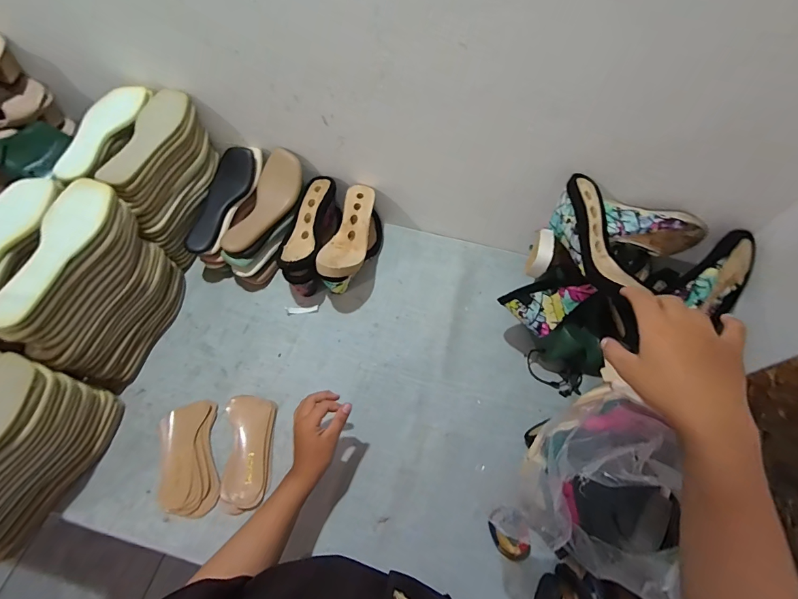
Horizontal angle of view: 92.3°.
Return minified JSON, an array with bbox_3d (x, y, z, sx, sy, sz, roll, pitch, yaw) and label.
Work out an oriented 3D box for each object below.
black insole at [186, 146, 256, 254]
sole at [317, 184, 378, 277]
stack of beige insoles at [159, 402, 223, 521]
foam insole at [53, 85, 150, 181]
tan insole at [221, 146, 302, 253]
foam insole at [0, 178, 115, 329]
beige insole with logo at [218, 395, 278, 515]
[{"bbox_3d":[-0.356,-0.199,0.763,0.075,0.024,0.230,18,76,8],"label":"black insole"},{"bbox_3d":[-0.093,-0.137,0.748,0.076,0.043,0.230,11,60,4],"label":"sole"},{"bbox_3d":[-0.337,0.256,0.618,0.087,0.019,0.170,-12,61,-9],"label":"stack of beige insoles"},{"bbox_3d":[-0.525,-0.301,0.676,0.082,0.018,0.234,13,66,-2],"label":"foam insole"},{"bbox_3d":[-0.262,-0.190,0.759,0.081,0.029,0.234,22,74,10],"label":"tan insole"},{"bbox_3d":[-0.475,-0.076,0.535,0.079,0.015,0.244,4,64,-3],"label":"foam insole"},{"bbox_3d":[-0.242,0.244,0.621,0.077,0.015,0.174,-6,60,-5],"label":"beige insole with logo"}]

